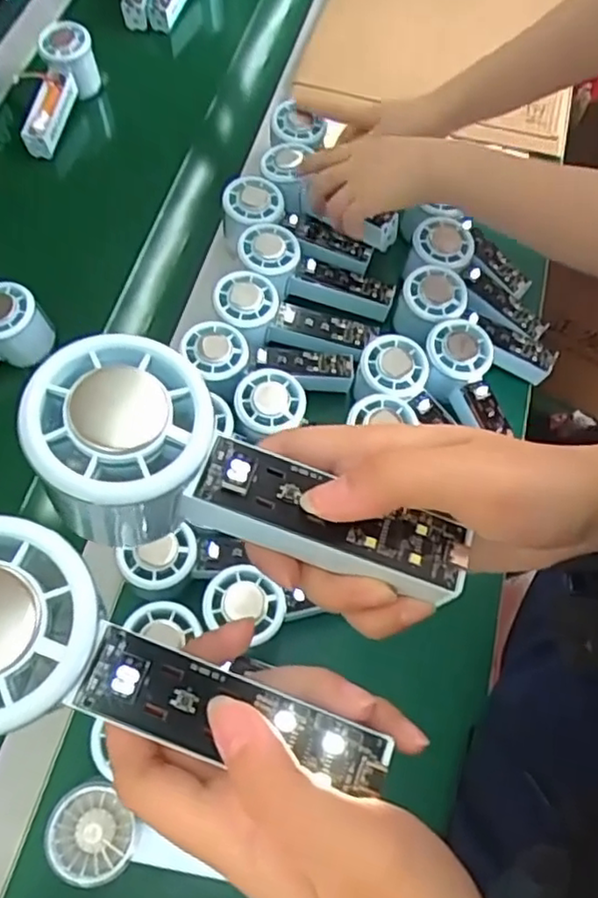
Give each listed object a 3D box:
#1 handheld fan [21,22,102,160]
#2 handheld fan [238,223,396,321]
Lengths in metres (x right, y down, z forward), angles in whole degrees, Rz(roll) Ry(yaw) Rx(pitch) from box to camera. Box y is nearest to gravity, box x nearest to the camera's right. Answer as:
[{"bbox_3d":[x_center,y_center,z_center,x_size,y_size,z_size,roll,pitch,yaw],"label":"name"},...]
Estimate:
[{"bbox_3d":[-0.269,-0.391,0.738,0.052,0.060,0.143,16,79,5],"label":"handheld fan"},{"bbox_3d":[0.014,-0.160,0.623,0.146,0.041,0.057,22,65,-9],"label":"handheld fan"}]

